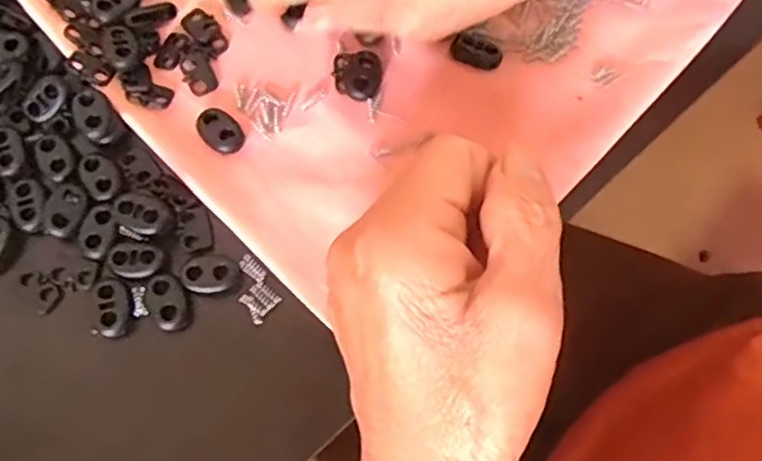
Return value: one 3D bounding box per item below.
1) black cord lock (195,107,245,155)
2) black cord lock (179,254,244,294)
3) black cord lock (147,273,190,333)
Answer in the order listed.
[{"bbox_3d":[-0.066,-0.041,0.264,0.014,0.004,0.022,-38,78,-11],"label":"black cord lock"},{"bbox_3d":[-0.065,0.016,0.247,0.023,0.004,0.014,2,73,-1],"label":"black cord lock"},{"bbox_3d":[-0.080,0.026,0.243,0.014,0.004,0.022,-33,77,-10],"label":"black cord lock"}]

